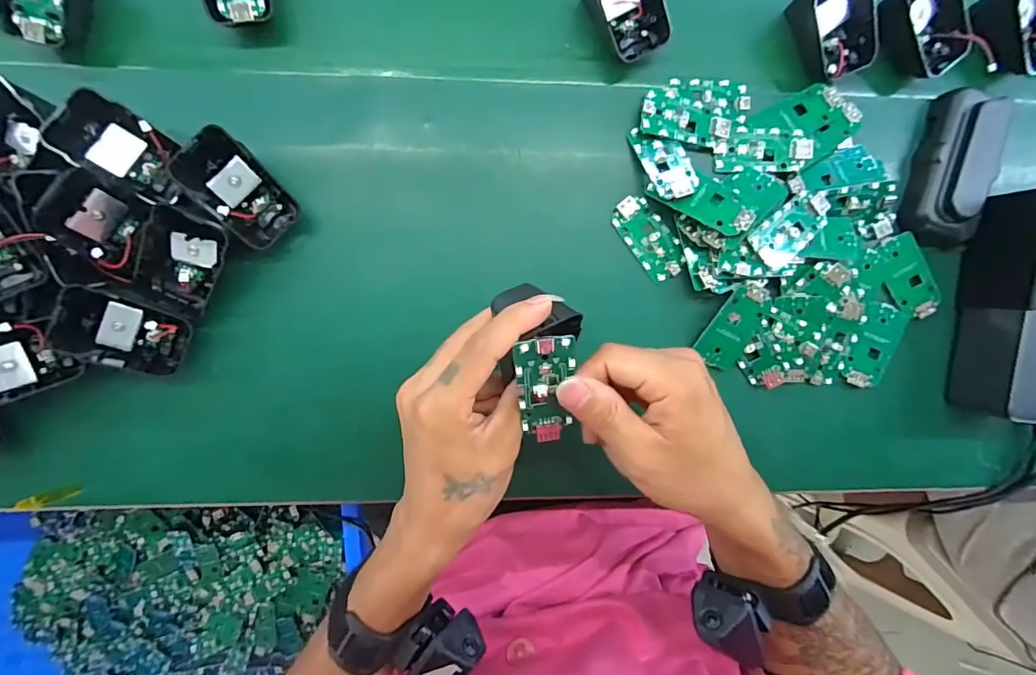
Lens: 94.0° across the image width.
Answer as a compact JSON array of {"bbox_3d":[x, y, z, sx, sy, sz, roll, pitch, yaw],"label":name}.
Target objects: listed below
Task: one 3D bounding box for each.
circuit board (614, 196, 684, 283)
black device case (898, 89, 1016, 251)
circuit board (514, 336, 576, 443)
[{"bbox_3d":[0.094,-0.071,0.346,0.031,0.006,0.063,-36,93,-3],"label":"circuit board"},{"bbox_3d":[0.318,-0.121,0.348,0.051,0.028,0.104,13,90,-4],"label":"black device case"},{"bbox_3d":[0.015,0.028,0.256,0.030,0.010,0.060,-4,118,-4],"label":"circuit board"}]

